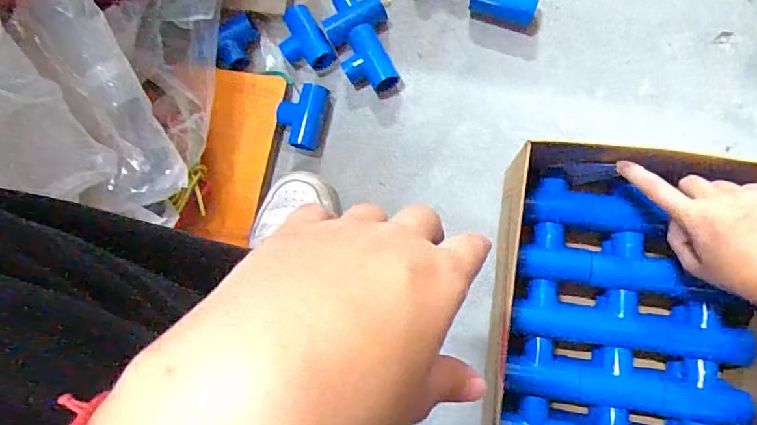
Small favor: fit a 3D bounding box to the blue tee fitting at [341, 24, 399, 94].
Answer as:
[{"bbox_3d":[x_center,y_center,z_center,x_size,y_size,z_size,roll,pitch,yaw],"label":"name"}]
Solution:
[{"bbox_3d":[-0.013,-0.163,0.545,0.048,0.028,0.072,-27,82,6],"label":"blue tee fitting"}]

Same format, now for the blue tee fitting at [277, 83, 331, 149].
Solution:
[{"bbox_3d":[-0.084,-0.105,0.541,0.046,0.024,0.067,13,88,9],"label":"blue tee fitting"}]

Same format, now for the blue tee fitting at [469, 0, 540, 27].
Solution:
[{"bbox_3d":[0.135,-0.230,0.531,0.068,0.025,0.050,14,88,9],"label":"blue tee fitting"}]

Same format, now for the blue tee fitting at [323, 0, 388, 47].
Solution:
[{"bbox_3d":[-0.030,-0.220,0.552,0.067,0.026,0.054,-31,82,5],"label":"blue tee fitting"}]

